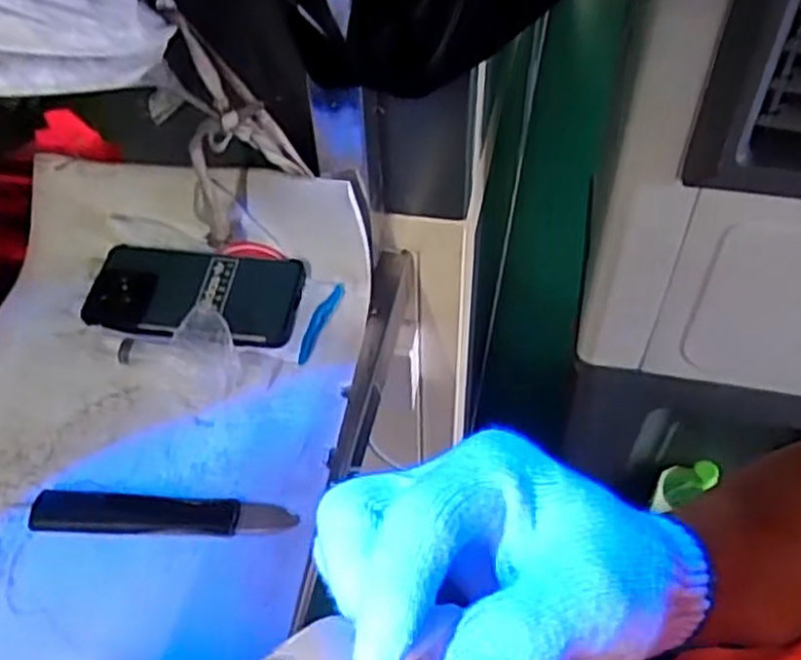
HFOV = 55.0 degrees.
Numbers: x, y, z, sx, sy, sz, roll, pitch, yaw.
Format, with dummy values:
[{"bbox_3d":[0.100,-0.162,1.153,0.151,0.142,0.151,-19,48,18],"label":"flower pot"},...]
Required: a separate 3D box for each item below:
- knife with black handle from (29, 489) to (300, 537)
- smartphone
[{"bbox_3d":[-0.152,0.118,0.494,0.168,0.014,0.027,3,50,2],"label":"knife with black handle"},{"bbox_3d":[-0.162,-0.030,0.600,0.163,0.015,0.079,8,50,6],"label":"smartphone"}]

